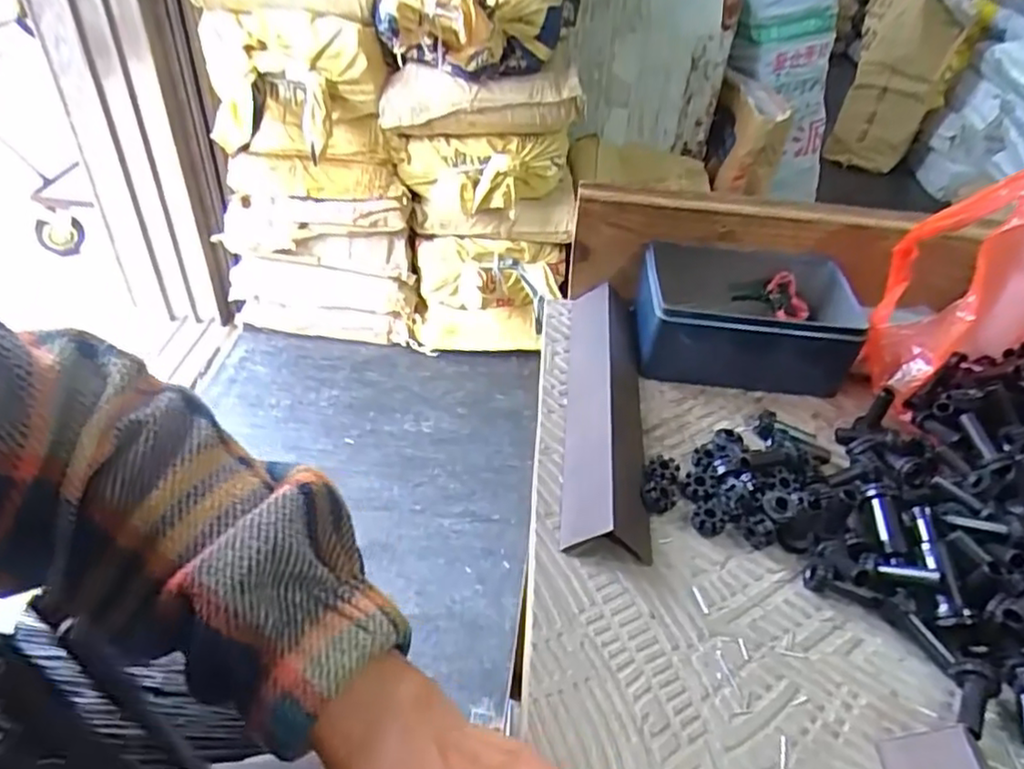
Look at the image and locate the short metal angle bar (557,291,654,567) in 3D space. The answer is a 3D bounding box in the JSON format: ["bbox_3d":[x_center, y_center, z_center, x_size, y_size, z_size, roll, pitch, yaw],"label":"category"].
[{"bbox_3d":[0.061,0.006,0.439,0.047,0.026,0.240,7,40,1],"label":"short metal angle bar"}]

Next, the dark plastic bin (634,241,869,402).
[{"bbox_3d":[0.170,-0.049,0.490,0.153,0.058,0.100,7,40,1],"label":"dark plastic bin"}]

